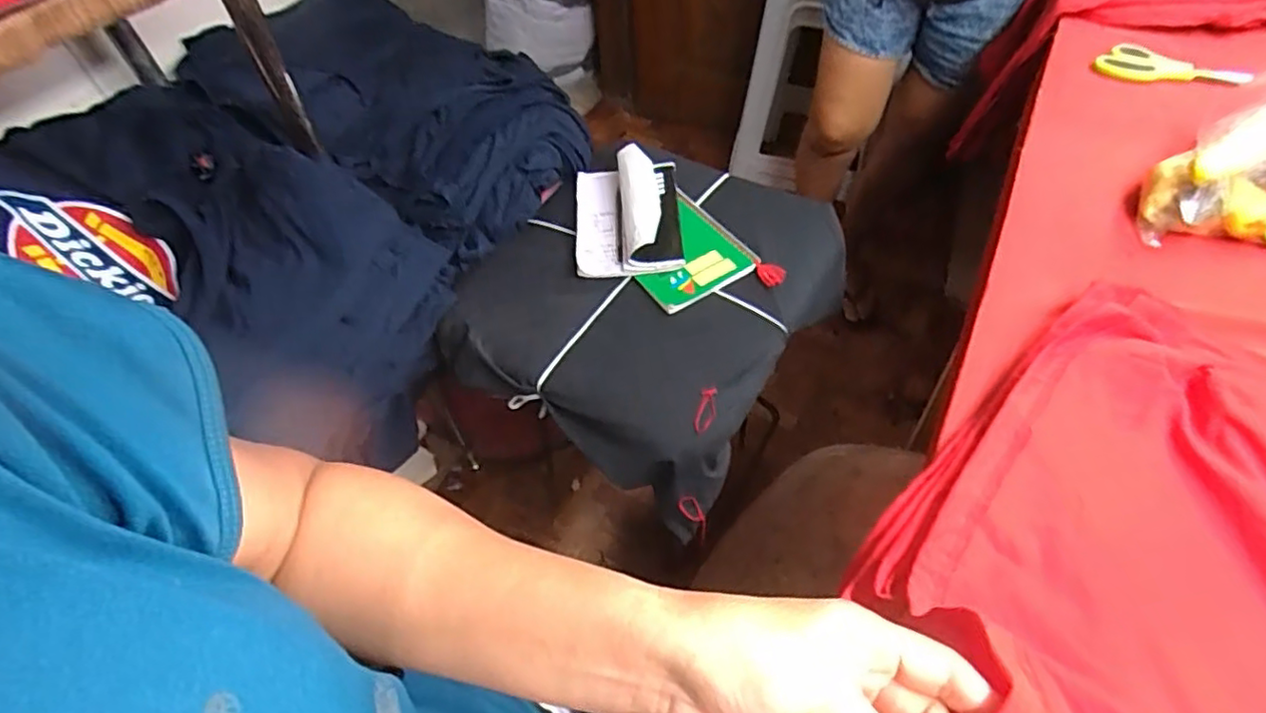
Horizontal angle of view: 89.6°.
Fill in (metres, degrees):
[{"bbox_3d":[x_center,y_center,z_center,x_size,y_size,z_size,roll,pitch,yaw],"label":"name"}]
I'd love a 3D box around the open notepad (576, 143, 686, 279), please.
[{"bbox_3d":[-0.008,-0.196,0.872,0.141,0.062,0.203,-3,53,1],"label":"open notepad"}]

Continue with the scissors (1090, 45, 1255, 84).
[{"bbox_3d":[0.604,-0.321,0.719,0.140,0.018,0.049,32,62,24],"label":"scissors"}]

